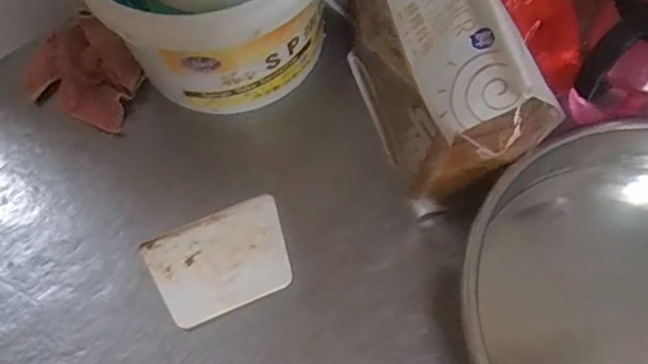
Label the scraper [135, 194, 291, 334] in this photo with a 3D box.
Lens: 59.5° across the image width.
[{"bbox_3d":[-0.095,0.073,0.525,0.127,0.005,0.094,-24,66,-8],"label":"scraper"}]

